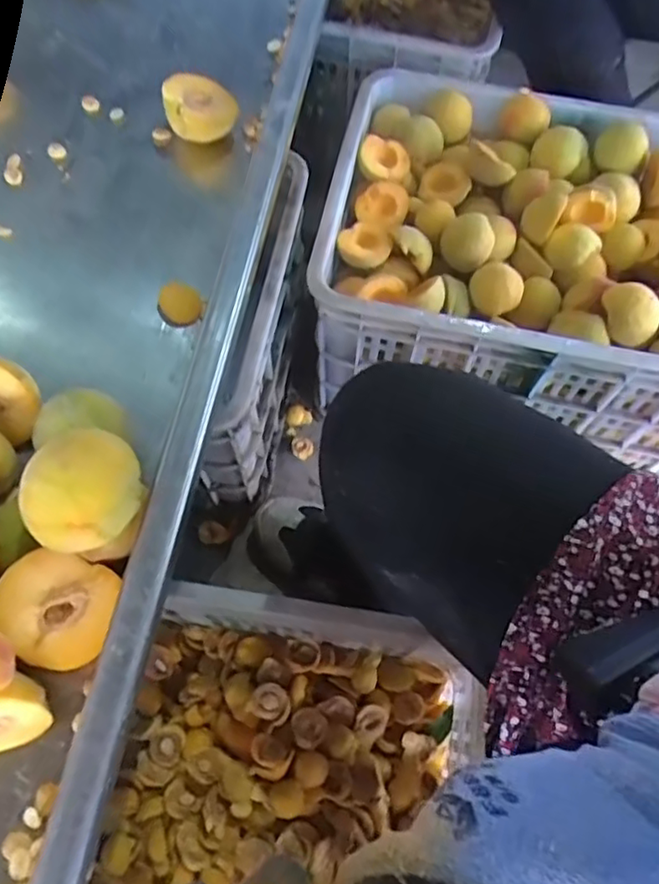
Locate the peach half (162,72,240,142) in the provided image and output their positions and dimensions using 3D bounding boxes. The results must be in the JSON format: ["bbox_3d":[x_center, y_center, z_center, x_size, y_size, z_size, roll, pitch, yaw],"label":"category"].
[{"bbox_3d":[-0.102,-0.265,0.496,0.054,0.038,0.036,-23,69,-12],"label":"peach half"}]

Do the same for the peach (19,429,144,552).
[{"bbox_3d":[-0.128,0.028,0.324,0.059,0.048,0.047,-20,68,-10],"label":"peach"}]

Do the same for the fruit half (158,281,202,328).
[{"bbox_3d":[-0.110,-0.101,0.466,0.032,0.017,0.031,0,98,0],"label":"fruit half"}]

